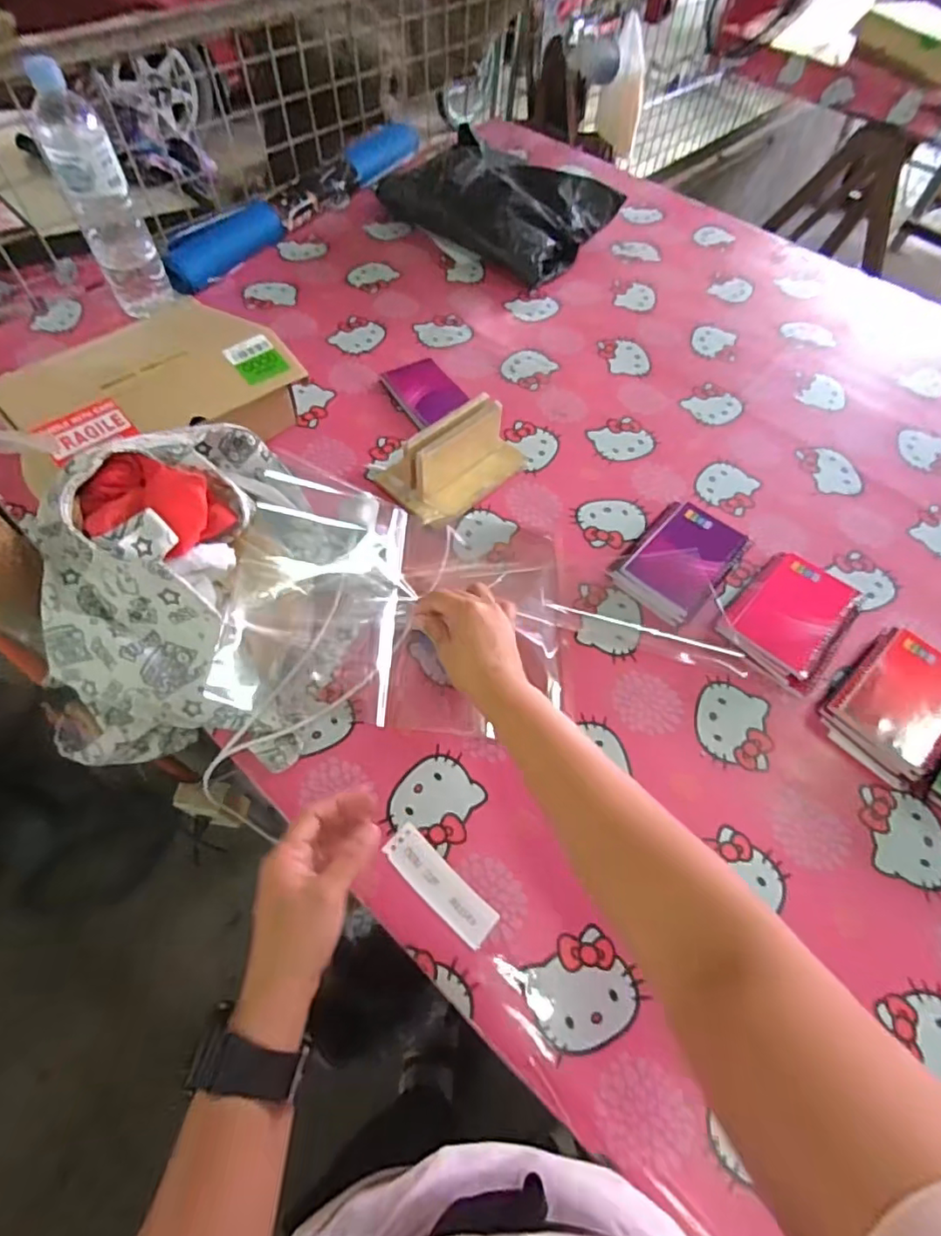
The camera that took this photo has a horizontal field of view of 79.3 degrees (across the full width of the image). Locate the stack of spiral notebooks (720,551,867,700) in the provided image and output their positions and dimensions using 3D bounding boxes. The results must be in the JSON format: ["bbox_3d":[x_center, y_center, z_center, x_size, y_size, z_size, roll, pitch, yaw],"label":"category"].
[{"bbox_3d":[0.333,-0.001,0.591,0.103,0.023,0.143,37,64,17],"label":"stack of spiral notebooks"}]

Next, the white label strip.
[{"bbox_3d":[-0.025,0.219,0.468,0.107,0.004,0.033,39,66,18],"label":"white label strip"}]

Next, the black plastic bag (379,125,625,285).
[{"bbox_3d":[0.045,-0.705,0.945,0.332,0.092,0.216,37,64,17],"label":"black plastic bag"}]

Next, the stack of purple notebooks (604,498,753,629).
[{"bbox_3d":[0.227,-0.063,0.619,0.098,0.036,0.142,39,66,18],"label":"stack of purple notebooks"}]

